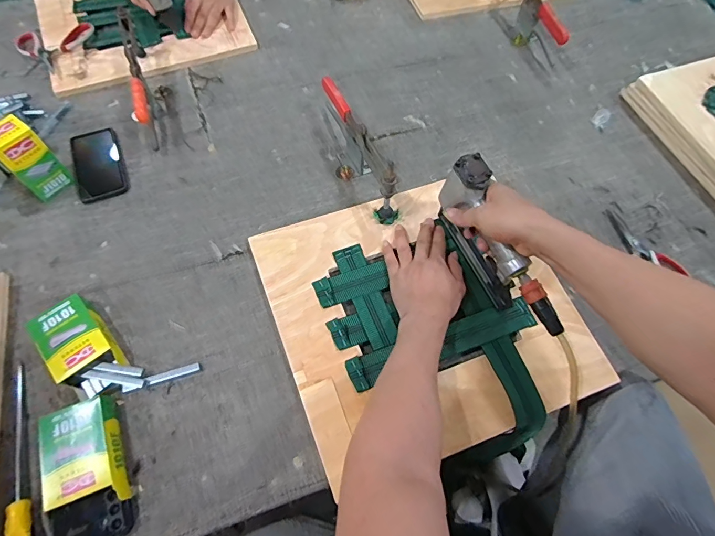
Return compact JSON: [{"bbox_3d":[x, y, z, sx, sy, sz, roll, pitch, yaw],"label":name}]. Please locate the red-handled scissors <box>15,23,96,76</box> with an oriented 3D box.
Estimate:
[{"bbox_3d":[-0.645,-0.464,0.839,0.157,0.022,0.131,-11,65,-7],"label":"red-handled scissors"}]

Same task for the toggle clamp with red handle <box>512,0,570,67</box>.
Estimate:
[{"bbox_3d":[0.375,-0.594,0.889,0.055,0.095,0.325,-11,65,-7],"label":"toggle clamp with red handle"}]

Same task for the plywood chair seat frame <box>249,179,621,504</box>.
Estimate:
[{"bbox_3d":[0.097,0.060,0.584,0.410,0.030,0.417,-20,66,-11],"label":"plywood chair seat frame"}]

